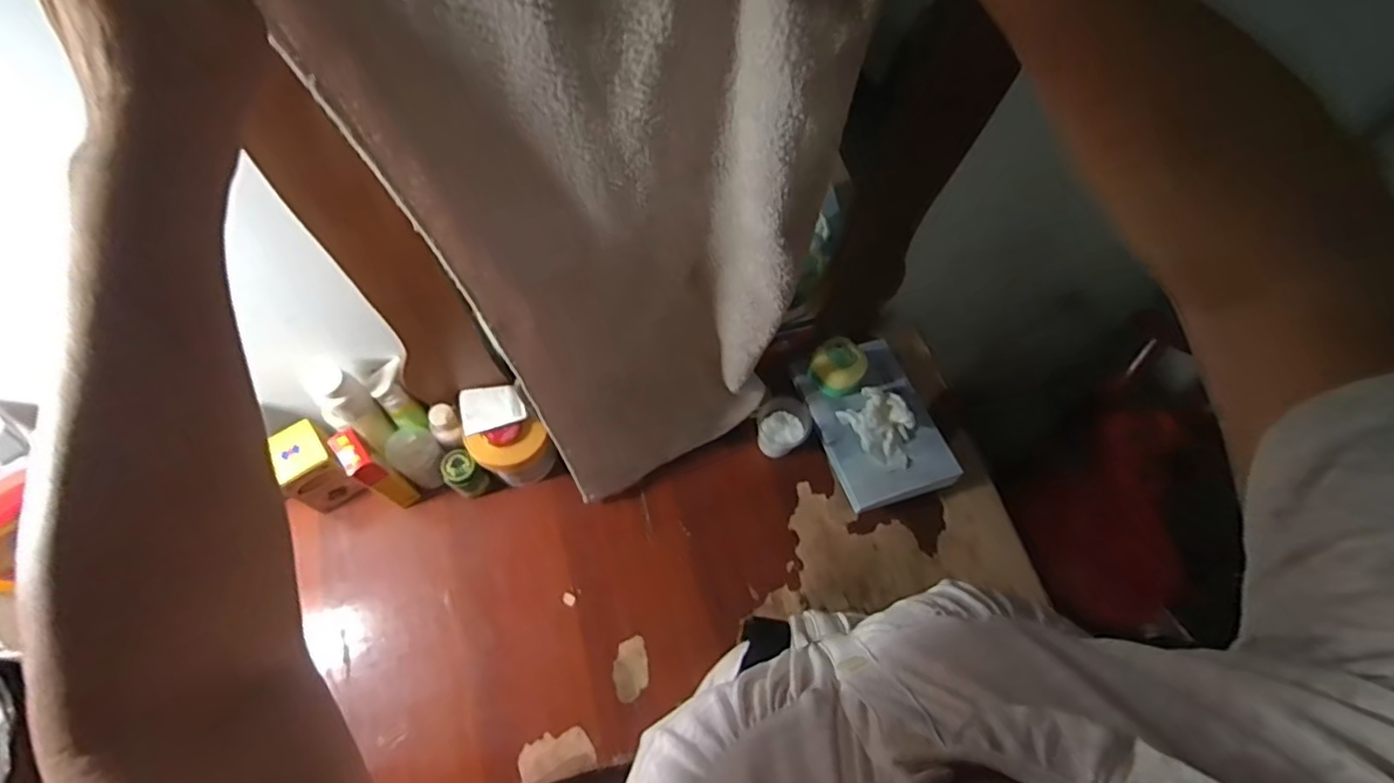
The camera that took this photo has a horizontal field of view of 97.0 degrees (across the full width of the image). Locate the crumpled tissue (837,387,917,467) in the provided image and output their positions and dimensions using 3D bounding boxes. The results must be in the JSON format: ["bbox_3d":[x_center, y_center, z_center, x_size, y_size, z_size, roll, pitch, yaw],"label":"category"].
[{"bbox_3d":[0.227,0.043,0.753,0.071,0.035,0.098,-28,69,-14],"label":"crumpled tissue"}]

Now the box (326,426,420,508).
[{"bbox_3d":[-0.349,0.091,0.679,0.026,0.156,0.048,-37,71,-18],"label":"box"}]

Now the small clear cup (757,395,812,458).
[{"bbox_3d":[0.105,0.048,0.778,0.074,0.058,0.063,-35,70,-17],"label":"small clear cup"}]

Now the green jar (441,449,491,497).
[{"bbox_3d":[-0.270,0.097,0.719,0.034,0.076,0.038,42,70,16],"label":"green jar"}]

